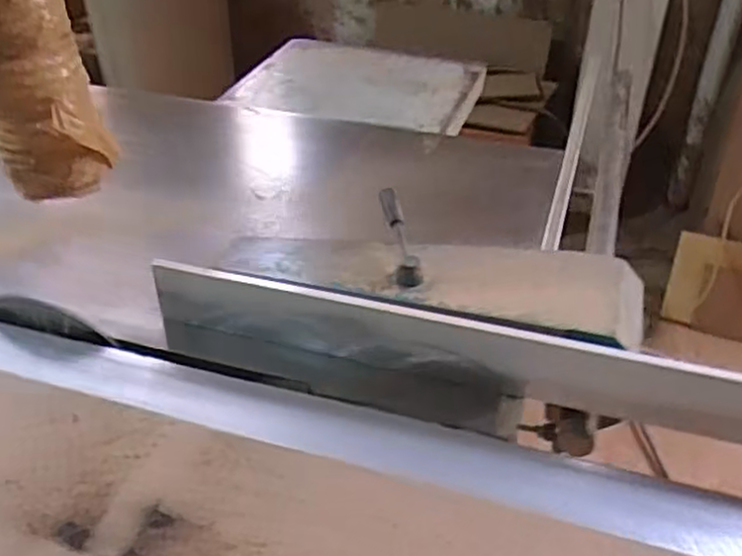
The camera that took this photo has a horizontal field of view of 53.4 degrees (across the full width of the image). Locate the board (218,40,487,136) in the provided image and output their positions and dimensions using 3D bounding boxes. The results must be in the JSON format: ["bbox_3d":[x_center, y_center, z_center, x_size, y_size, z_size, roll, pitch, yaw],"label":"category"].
[{"bbox_3d":[-0.025,-0.382,1.443,0.452,0.025,0.345,12,40,14],"label":"board"}]

